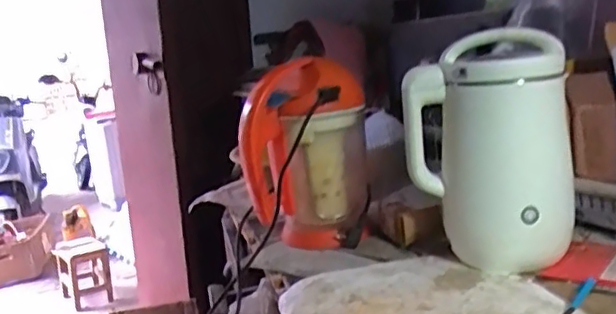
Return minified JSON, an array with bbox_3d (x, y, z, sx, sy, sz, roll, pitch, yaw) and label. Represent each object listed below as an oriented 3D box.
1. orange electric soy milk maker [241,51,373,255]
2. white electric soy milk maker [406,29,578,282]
[{"bbox_3d":[-0.006,0.000,0.933,0.199,0.285,0.142,-5,12,1],"label":"orange electric soy milk maker"},{"bbox_3d":[0.241,-0.007,0.783,0.194,0.290,0.122,3,15,35],"label":"white electric soy milk maker"}]

